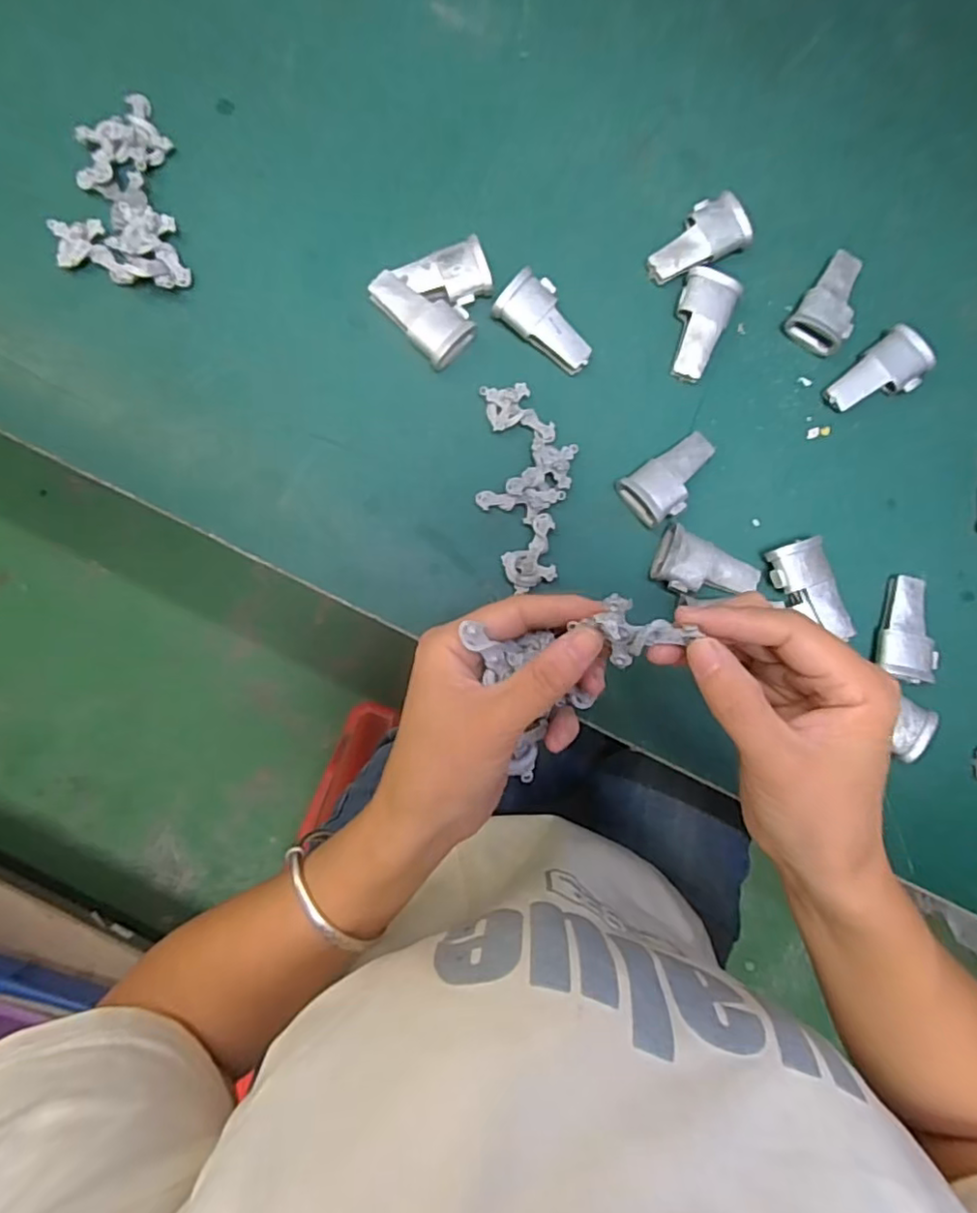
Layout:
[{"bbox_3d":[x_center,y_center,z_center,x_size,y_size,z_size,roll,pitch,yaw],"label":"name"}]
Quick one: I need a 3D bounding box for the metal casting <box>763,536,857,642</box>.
[{"bbox_3d":[0.194,-0.009,0.383,0.030,0.024,0.062,-21,88,-5],"label":"metal casting"}]

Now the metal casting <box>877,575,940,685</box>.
[{"bbox_3d":[0.262,0.014,0.389,0.033,0.019,0.063,15,85,-3],"label":"metal casting"}]

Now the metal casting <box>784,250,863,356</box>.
[{"bbox_3d":[0.221,-0.192,0.399,0.036,0.014,0.063,38,84,-1],"label":"metal casting"}]

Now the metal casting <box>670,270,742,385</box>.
[{"bbox_3d":[0.132,-0.176,0.392,0.032,0.016,0.067,19,85,-3],"label":"metal casting"}]

